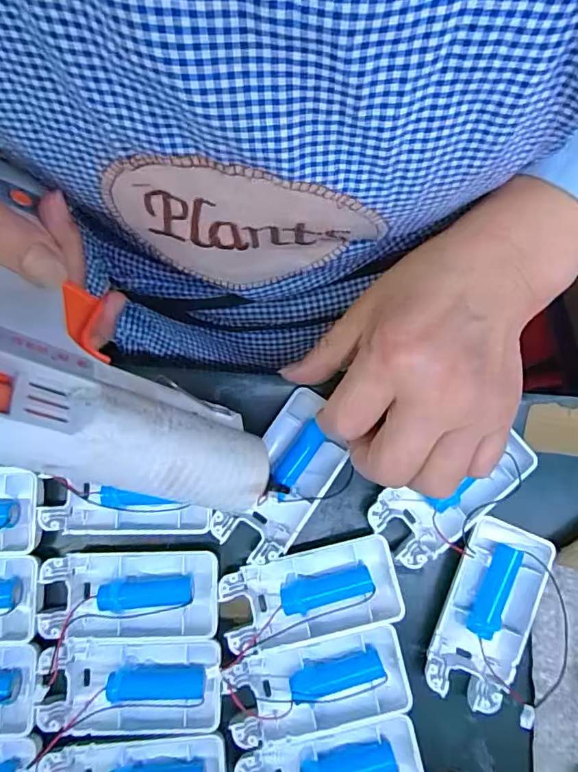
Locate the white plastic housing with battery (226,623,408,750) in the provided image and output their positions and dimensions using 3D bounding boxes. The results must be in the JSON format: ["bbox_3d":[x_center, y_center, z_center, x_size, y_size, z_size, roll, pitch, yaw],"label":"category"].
[{"bbox_3d":[0.014,0.158,0.268,0.093,0.018,0.044,-11,83,-3],"label":"white plastic housing with battery"}]

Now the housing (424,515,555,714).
[{"bbox_3d":[0.107,0.122,0.274,0.045,0.020,0.093,22,83,2],"label":"housing"}]

